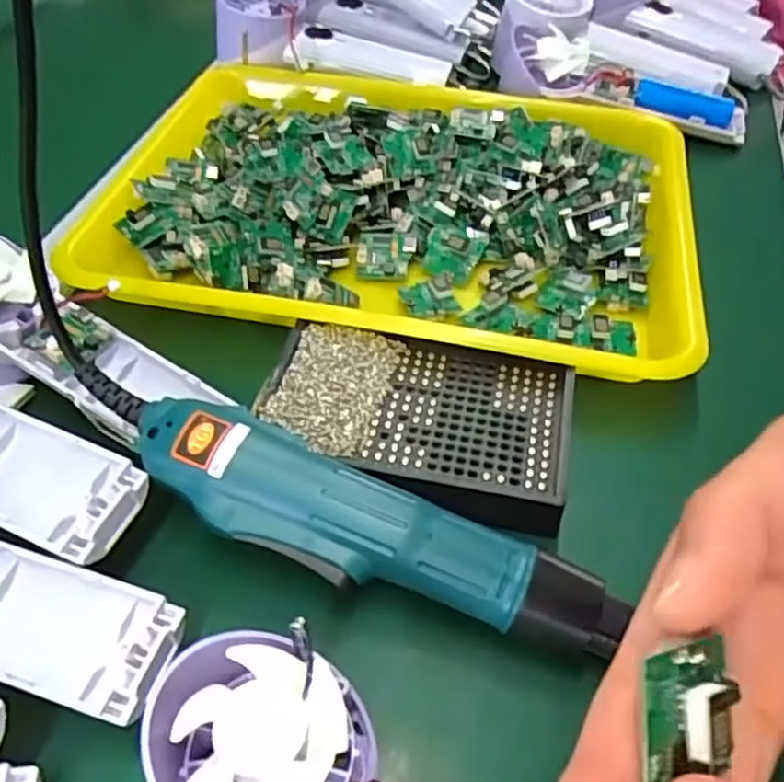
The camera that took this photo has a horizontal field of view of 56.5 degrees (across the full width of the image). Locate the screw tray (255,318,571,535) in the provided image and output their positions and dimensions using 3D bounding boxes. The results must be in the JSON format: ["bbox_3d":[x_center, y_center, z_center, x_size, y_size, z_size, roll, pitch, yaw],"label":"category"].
[{"bbox_3d":[0.011,0.013,0.331,0.134,0.023,0.085,10,48,7],"label":"screw tray"}]

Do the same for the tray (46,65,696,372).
[{"bbox_3d":[0.006,-0.119,0.432,0.339,0.045,0.246,8,48,5],"label":"tray"}]

